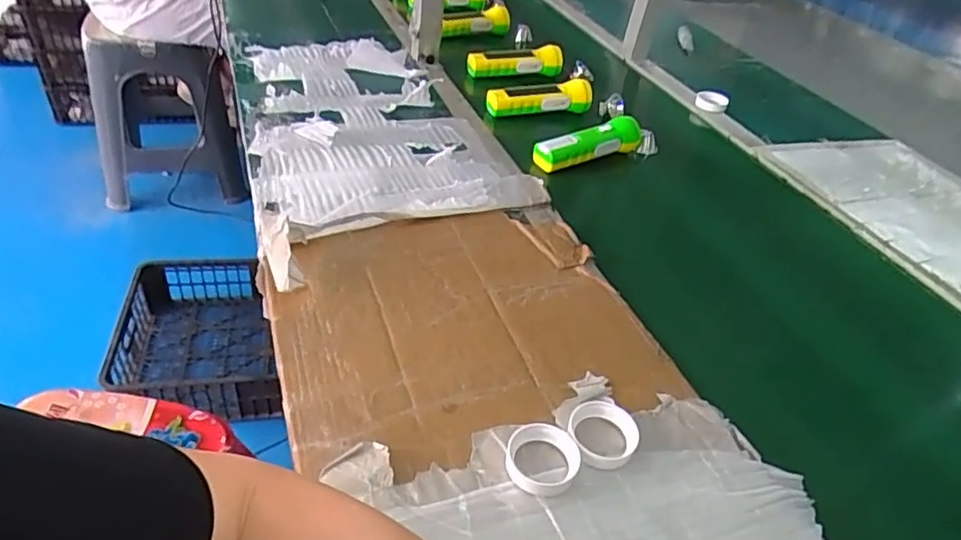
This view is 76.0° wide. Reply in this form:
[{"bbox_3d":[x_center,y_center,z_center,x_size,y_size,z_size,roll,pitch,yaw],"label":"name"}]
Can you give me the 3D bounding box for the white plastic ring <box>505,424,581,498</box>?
[{"bbox_3d":[0.048,0.142,0.465,0.054,0.015,0.056,5,39,-4],"label":"white plastic ring"}]

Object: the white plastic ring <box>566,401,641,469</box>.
[{"bbox_3d":[0.096,0.130,0.486,0.054,0.020,0.052,5,39,-4],"label":"white plastic ring"}]

